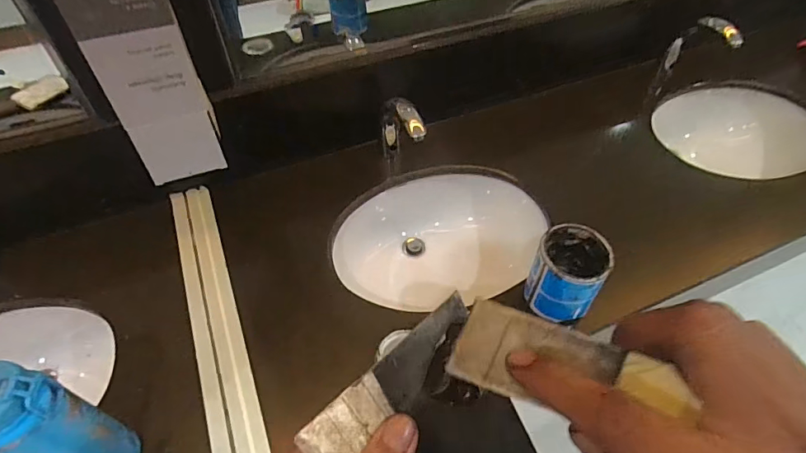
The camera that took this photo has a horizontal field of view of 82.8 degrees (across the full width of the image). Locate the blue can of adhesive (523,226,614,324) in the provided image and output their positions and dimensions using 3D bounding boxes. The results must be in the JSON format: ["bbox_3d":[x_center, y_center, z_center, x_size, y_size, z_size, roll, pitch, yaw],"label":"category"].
[{"bbox_3d":[0.264,0.072,0.730,0.099,0.113,0.104,0,49,0],"label":"blue can of adhesive"}]

